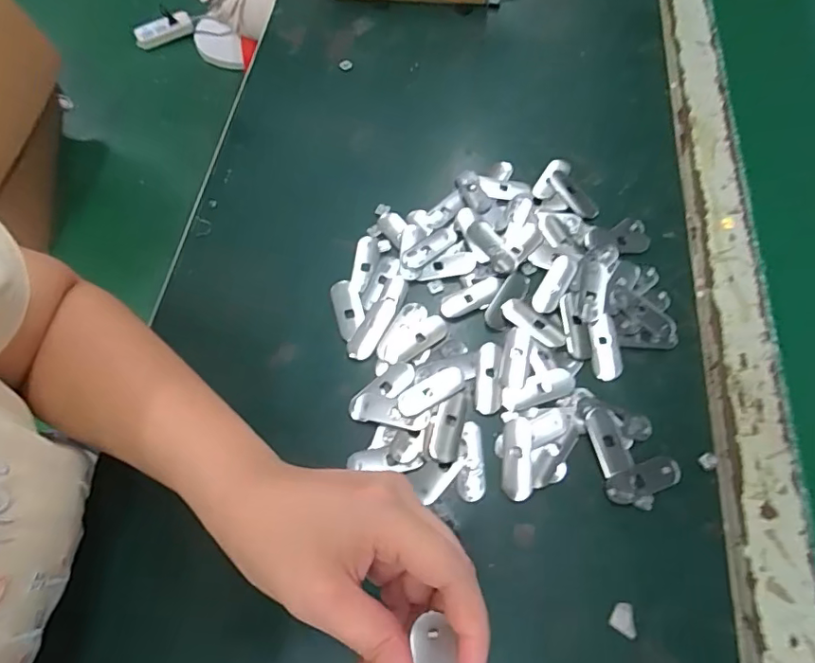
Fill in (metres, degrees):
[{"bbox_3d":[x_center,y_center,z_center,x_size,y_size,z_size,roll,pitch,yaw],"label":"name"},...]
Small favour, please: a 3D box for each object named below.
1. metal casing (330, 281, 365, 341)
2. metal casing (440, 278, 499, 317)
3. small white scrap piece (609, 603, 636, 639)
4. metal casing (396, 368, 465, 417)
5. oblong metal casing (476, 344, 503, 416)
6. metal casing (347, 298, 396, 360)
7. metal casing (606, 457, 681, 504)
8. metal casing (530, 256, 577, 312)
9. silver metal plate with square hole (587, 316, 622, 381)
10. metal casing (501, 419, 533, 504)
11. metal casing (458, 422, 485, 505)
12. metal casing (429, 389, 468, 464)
[{"bbox_3d":[-0.044,-0.017,0.392,0.021,0.007,0.051,-17,65,-7],"label":"metal casing"},{"bbox_3d":[0.047,-0.026,0.393,0.049,0.004,0.018,-23,66,-10],"label":"metal casing"},{"bbox_3d":[0.125,0.164,0.300,0.015,0.004,0.015,29,68,14],"label":"small white scrap piece"},{"bbox_3d":[0.017,0.042,0.358,0.050,0.005,0.018,-32,68,-14],"label":"metal casing"},{"bbox_3d":[0.057,0.032,0.365,0.017,0.004,0.051,5,64,3],"label":"oblong metal casing"},{"bbox_3d":[-0.025,-0.003,0.381,0.018,0.005,0.052,25,67,12],"label":"metal casing"},{"bbox_3d":[0.149,0.094,0.333,0.051,0.005,0.017,-19,65,-8],"label":"metal casing"},{"bbox_3d":[0.110,-0.036,0.392,0.018,0.004,0.053,29,68,14],"label":"metal casing"},{"bbox_3d":[0.140,0.012,0.374,0.020,0.004,0.048,0,64,0],"label":"silver metal plate with square hole"},{"bbox_3d":[0.071,0.082,0.340,0.019,0.004,0.052,5,64,3],"label":"metal casing"},{"bbox_3d":[0.042,0.084,0.341,0.017,0.004,0.049,5,64,3],"label":"metal casing"},{"bbox_3d":[0.027,0.062,0.349,0.019,0.005,0.049,11,65,6],"label":"metal casing"}]

